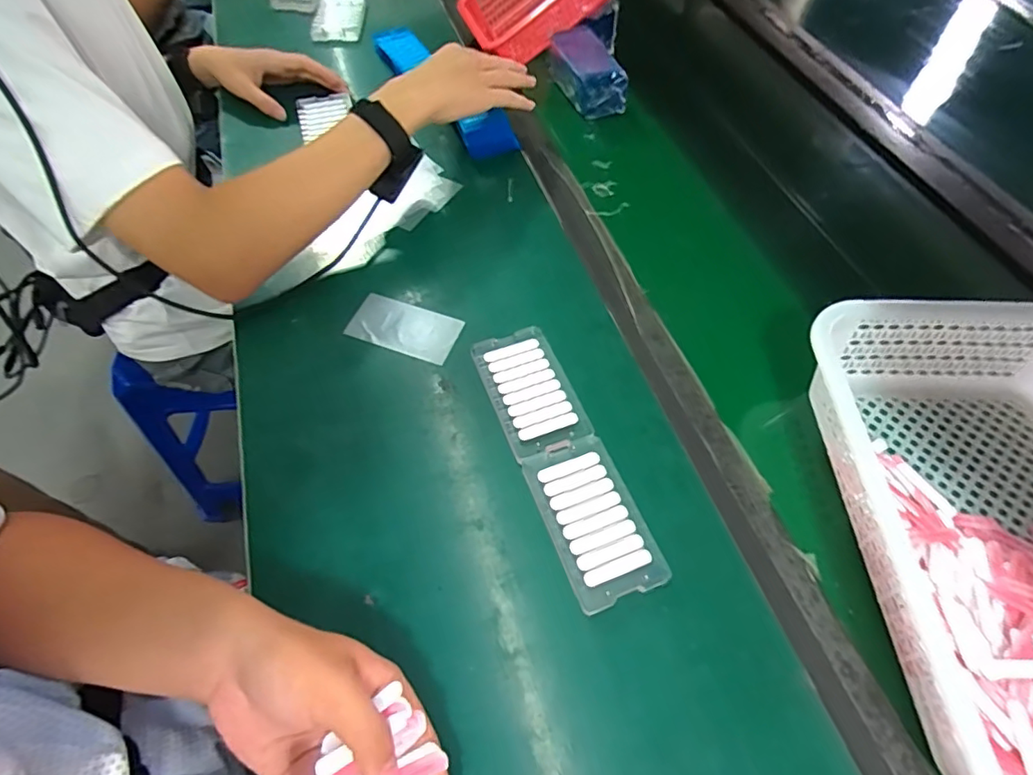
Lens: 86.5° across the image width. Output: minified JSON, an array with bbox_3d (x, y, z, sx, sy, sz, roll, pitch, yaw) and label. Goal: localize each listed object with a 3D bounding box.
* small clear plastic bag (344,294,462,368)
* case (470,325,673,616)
[{"bbox_3d":[-0.106,-0.055,0.519,0.099,0.007,0.053,19,58,10],"label":"small clear plastic bag"},{"bbox_3d":[0.034,0.050,0.444,0.069,0.012,0.240,-18,59,-13],"label":"case"}]

